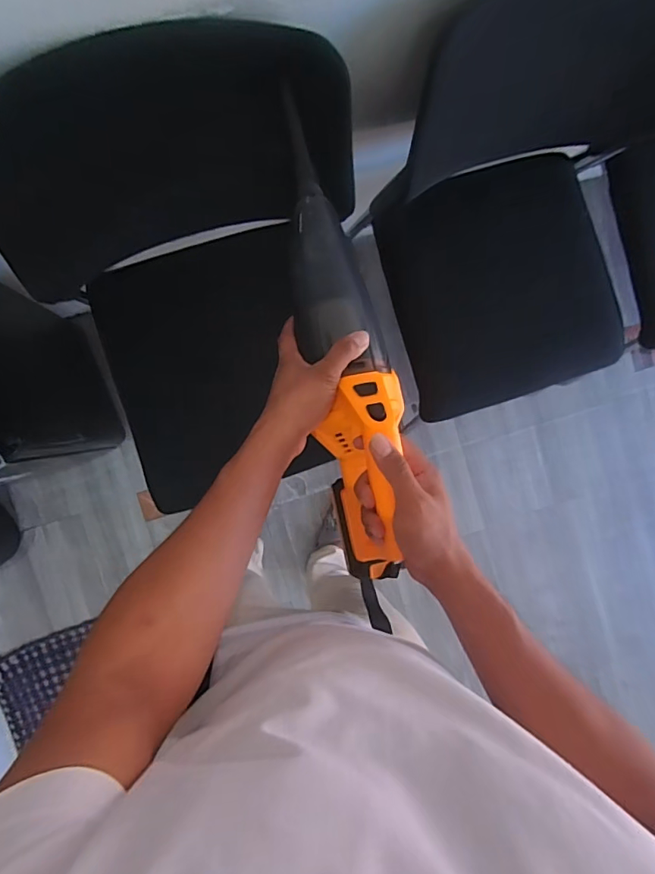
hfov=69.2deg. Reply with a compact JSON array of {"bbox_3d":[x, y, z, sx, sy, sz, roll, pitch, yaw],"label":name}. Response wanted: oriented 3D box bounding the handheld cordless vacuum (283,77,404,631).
[{"bbox_3d":[0.021,-0.105,0.502,0.091,0.135,0.502,-9,82,-7],"label":"handheld cordless vacuum"}]

